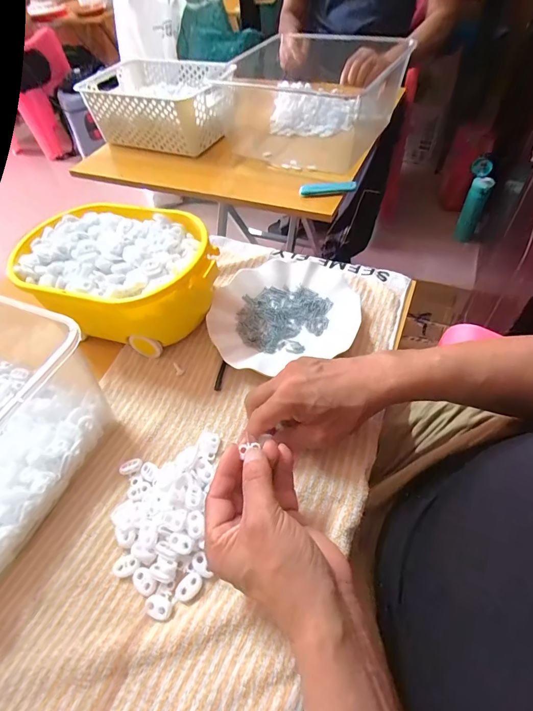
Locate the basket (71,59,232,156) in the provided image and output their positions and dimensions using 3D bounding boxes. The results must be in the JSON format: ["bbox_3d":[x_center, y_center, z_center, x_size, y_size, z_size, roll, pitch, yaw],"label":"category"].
[{"bbox_3d":[-0.234,-0.554,0.801,0.317,0.116,0.199,18,54,18],"label":"basket"}]

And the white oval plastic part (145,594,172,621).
[{"bbox_3d":[-0.087,0.201,0.288,0.021,0.005,0.015,15,53,16],"label":"white oval plastic part"}]

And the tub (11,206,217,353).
[{"bbox_3d":[-0.176,-0.094,0.452,0.231,0.103,0.160,13,53,15],"label":"tub"}]

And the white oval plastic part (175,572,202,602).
[{"bbox_3d":[-0.064,0.189,0.294,0.023,0.004,0.016,-37,57,-24],"label":"white oval plastic part"}]

